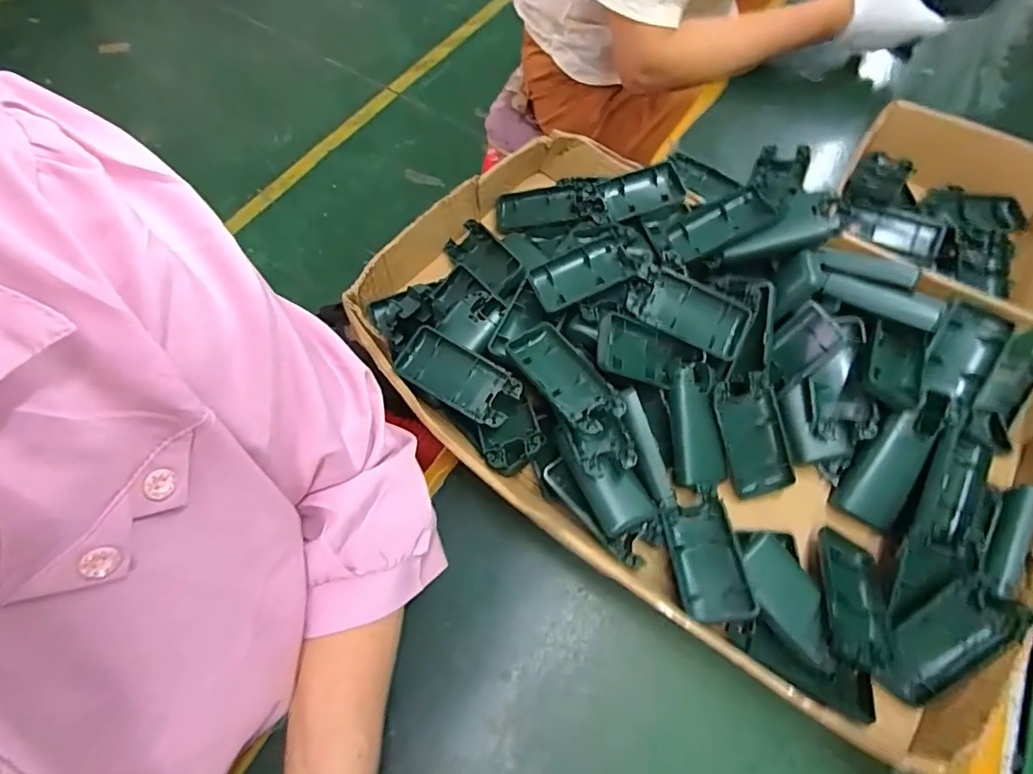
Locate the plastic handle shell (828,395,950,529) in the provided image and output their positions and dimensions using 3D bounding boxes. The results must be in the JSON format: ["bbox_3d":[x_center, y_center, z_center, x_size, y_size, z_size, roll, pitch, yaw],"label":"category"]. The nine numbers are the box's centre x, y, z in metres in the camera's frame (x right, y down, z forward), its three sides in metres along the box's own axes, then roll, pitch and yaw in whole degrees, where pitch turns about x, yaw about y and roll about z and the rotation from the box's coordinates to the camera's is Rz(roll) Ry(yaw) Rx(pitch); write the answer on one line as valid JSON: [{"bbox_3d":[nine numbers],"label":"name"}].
[{"bbox_3d":[0.283,0.054,0.391,0.038,0.017,0.102,30,97,9],"label":"plastic handle shell"}]

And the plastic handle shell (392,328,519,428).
[{"bbox_3d":[-0.045,-0.007,0.402,0.094,0.016,0.045,30,66,11],"label":"plastic handle shell"}]

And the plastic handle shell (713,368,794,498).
[{"bbox_3d":[0.181,0.039,0.399,0.049,0.013,0.094,-20,101,-5],"label":"plastic handle shell"}]

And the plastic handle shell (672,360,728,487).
[{"bbox_3d":[0.139,0.027,0.400,0.037,0.022,0.094,-2,82,-4],"label":"plastic handle shell"}]

